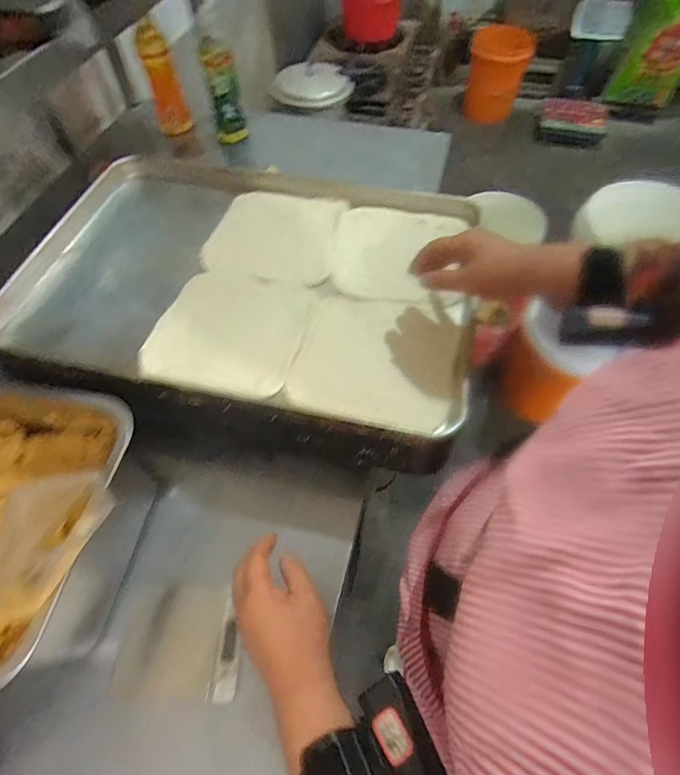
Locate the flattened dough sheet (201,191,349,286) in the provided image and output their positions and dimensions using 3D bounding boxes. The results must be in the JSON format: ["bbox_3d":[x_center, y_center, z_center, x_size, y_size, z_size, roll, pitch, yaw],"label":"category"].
[{"bbox_3d":[-0.091,-0.230,0.633,0.180,0.022,0.180,9,59,7],"label":"flattened dough sheet"}]

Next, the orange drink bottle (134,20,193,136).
[{"bbox_3d":[-0.370,-0.638,0.906,0.068,0.196,0.069,-25,61,-13],"label":"orange drink bottle"}]

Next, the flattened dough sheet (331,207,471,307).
[{"bbox_3d":[0.080,-0.197,0.618,0.176,0.021,0.194,11,59,6],"label":"flattened dough sheet"}]

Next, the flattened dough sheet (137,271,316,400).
[{"bbox_3d":[-0.135,-0.076,0.538,0.171,0.033,0.193,13,60,10],"label":"flattened dough sheet"}]

